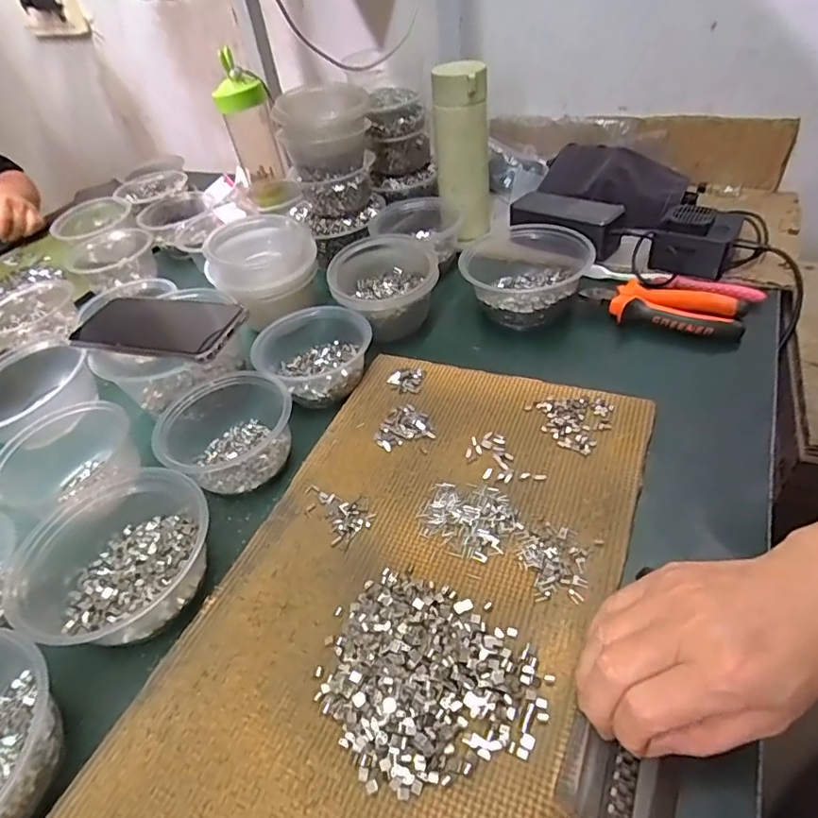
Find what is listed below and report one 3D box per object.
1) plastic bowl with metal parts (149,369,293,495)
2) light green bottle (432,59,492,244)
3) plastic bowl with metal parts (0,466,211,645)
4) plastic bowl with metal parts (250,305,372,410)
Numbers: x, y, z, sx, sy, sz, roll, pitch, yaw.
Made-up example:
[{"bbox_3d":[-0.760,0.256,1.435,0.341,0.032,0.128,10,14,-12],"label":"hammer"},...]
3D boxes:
[{"bbox_3d":[-0.166,0.009,0.479,0.115,0.053,0.134,-24,47,-16],"label":"plastic bowl with metal parts"},{"bbox_3d":[0.068,-0.319,0.670,0.068,0.195,0.068,-1,44,8],"label":"light green bottle"},{"bbox_3d":[-0.218,0.109,0.391,0.129,0.050,0.128,-4,45,4],"label":"plastic bowl with metal parts"},{"bbox_3d":[-0.099,-0.054,0.532,0.108,0.052,0.103,-4,45,4],"label":"plastic bowl with metal parts"}]

